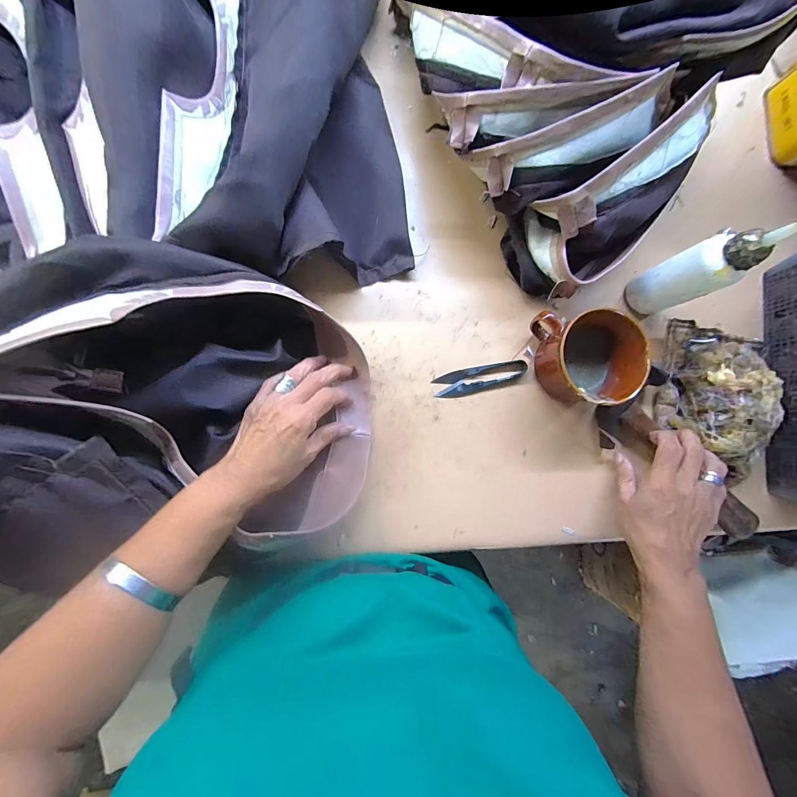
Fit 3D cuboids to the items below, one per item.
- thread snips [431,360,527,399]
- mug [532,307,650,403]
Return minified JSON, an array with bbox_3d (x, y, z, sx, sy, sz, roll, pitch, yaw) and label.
[{"bbox_3d":[0.086,-0.021,0.362,0.096,0.007,0.027,-14,90,-8],"label":"thread snips"},{"bbox_3d":[0.181,-0.037,0.345,0.089,0.067,0.082,5,87,-7],"label":"mug"}]

